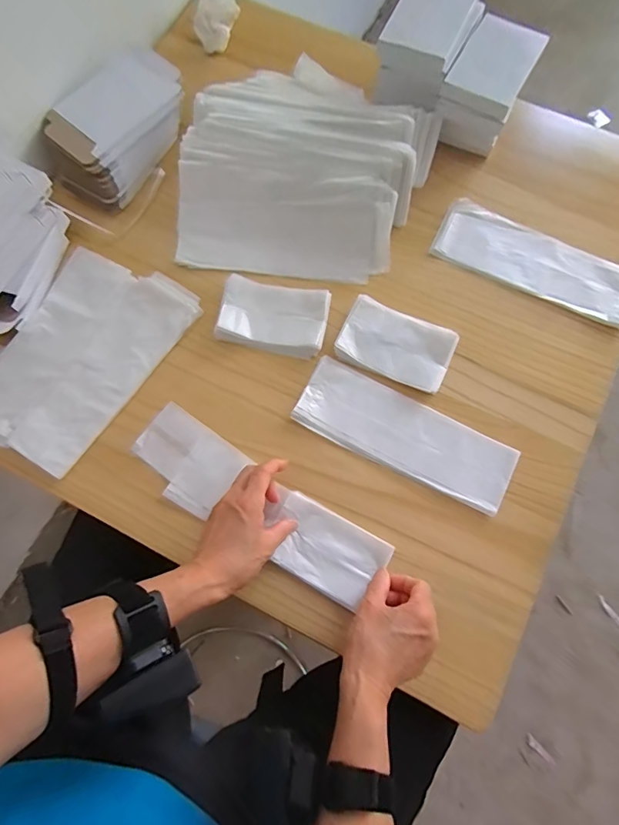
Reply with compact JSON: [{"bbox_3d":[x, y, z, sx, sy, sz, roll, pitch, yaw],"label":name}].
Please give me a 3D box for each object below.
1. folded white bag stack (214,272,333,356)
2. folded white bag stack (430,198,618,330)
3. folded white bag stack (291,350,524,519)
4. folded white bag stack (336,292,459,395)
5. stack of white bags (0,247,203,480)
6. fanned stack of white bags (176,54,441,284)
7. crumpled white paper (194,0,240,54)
[{"bbox_3d":[-0.043,-0.115,0.528,0.124,0.016,0.077,10,76,5],"label":"folded white bag stack"},{"bbox_3d":[0.287,-0.187,0.552,0.253,0.010,0.084,26,77,8],"label":"folded white bag stack"},{"bbox_3d":[0.108,0.023,0.503,0.246,0.011,0.083,26,77,8],"label":"folded white bag stack"},{"bbox_3d":[0.101,-0.079,0.516,0.128,0.017,0.080,27,77,8],"label":"folded white bag stack"},{"bbox_3d":[-0.274,-0.069,0.529,0.171,0.014,0.260,29,78,9],"label":"stack of white bags"},{"bbox_3d":[-0.002,-0.328,0.562,0.301,0.066,0.298,6,75,3],"label":"fanned stack of white bags"},{"bbox_3d":[-0.136,-0.574,0.645,0.064,0.048,0.070,-3,75,1],"label":"crumpled white paper"}]

